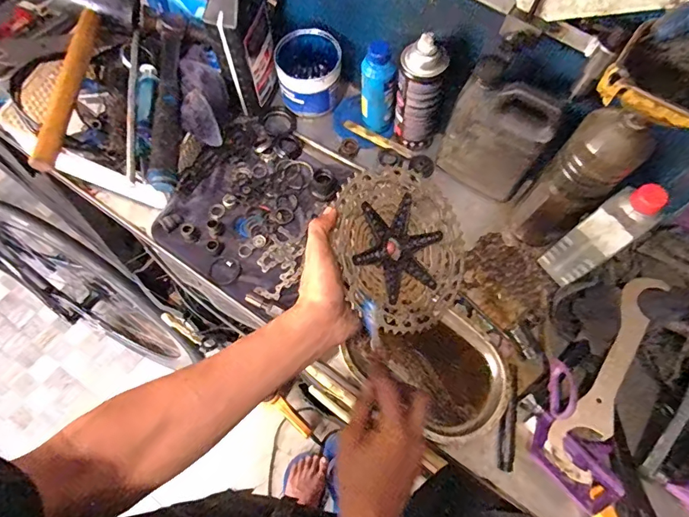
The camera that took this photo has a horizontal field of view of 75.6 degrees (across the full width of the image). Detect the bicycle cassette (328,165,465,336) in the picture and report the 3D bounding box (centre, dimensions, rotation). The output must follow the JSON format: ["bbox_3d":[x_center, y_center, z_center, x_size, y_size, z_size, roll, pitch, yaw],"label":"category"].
[{"bbox_3d":[0.062,-0.010,0.544,0.180,0.043,0.191,6,78,-30],"label":"bicycle cassette"}]

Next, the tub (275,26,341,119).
[{"bbox_3d":[-0.058,-0.300,0.716,0.092,0.097,0.097,0,66,-1],"label":"tub"}]

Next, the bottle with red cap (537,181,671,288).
[{"bbox_3d":[0.317,-0.024,0.554,0.065,0.170,0.054,-28,69,-12],"label":"bottle with red cap"}]

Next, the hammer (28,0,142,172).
[{"bbox_3d":[-0.376,-0.297,0.631,0.106,0.059,0.369,0,66,-1],"label":"hammer"}]

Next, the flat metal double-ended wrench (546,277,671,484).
[{"bbox_3d":[0.324,0.134,0.538,0.053,0.013,0.272,29,73,25],"label":"flat metal double-ended wrench"}]

